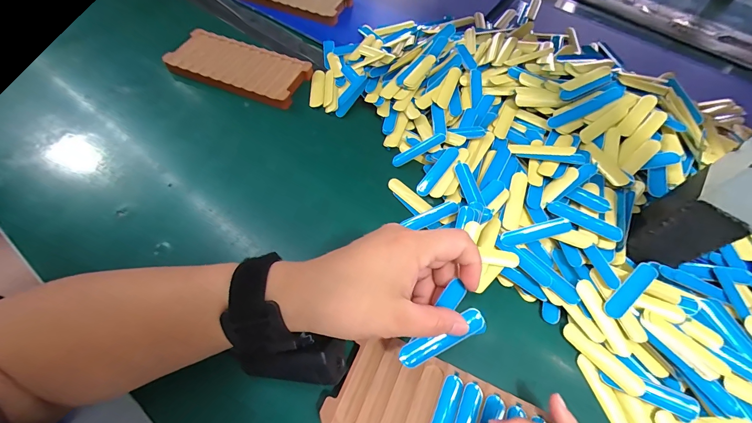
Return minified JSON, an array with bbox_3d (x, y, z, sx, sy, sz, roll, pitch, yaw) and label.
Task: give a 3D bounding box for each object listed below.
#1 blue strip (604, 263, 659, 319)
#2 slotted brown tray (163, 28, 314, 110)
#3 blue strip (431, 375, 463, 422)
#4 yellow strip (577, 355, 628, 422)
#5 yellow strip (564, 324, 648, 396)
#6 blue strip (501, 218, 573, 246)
[{"bbox_3d":[0.211,0.064,0.269,0.061,0.008,0.015,-34,65,-19],"label":"blue strip"},{"bbox_3d":[-0.173,-0.184,0.414,0.176,0.018,0.084,23,61,12],"label":"slotted brown tray"},{"bbox_3d":[0.046,0.146,0.226,0.014,0.004,0.061,22,61,12],"label":"blue strip"},{"bbox_3d":[0.175,0.142,0.249,0.013,0.005,0.060,-16,60,-11],"label":"yellow strip"},{"bbox_3d":[0.179,0.115,0.258,0.016,0.004,0.062,-43,61,-7],"label":"yellow strip"},{"bbox_3d":[0.146,0.019,0.300,0.062,0.006,0.015,-15,59,5],"label":"blue strip"}]

